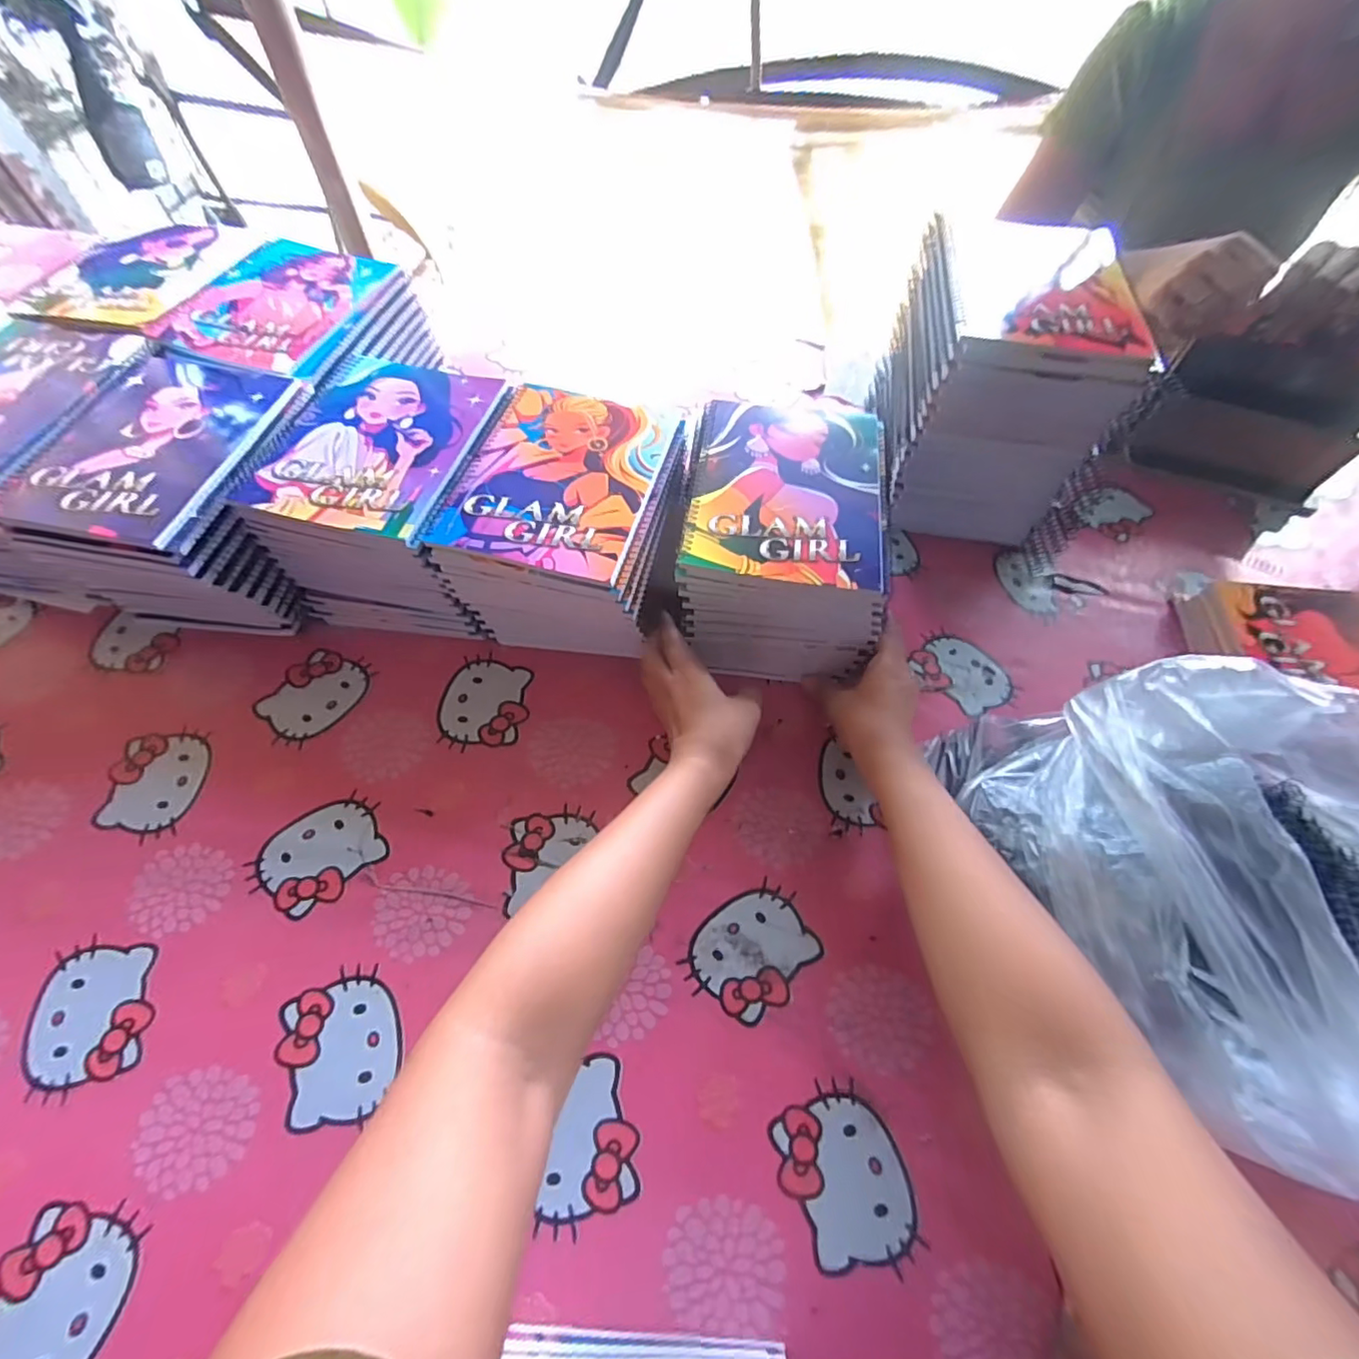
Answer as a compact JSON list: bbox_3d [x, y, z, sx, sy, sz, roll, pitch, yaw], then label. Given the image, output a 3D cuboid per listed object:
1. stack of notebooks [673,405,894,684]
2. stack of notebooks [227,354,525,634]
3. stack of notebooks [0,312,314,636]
[{"bbox_3d":[0.084,-0.121,0.510,0.151,0.108,0.202,6,59,1],"label":"stack of notebooks"},{"bbox_3d":[-0.249,-0.159,0.528,0.172,0.123,0.201,6,59,1],"label":"stack of notebooks"},{"bbox_3d":[-0.480,-0.178,0.529,0.328,0.127,0.217,12,60,5],"label":"stack of notebooks"}]

